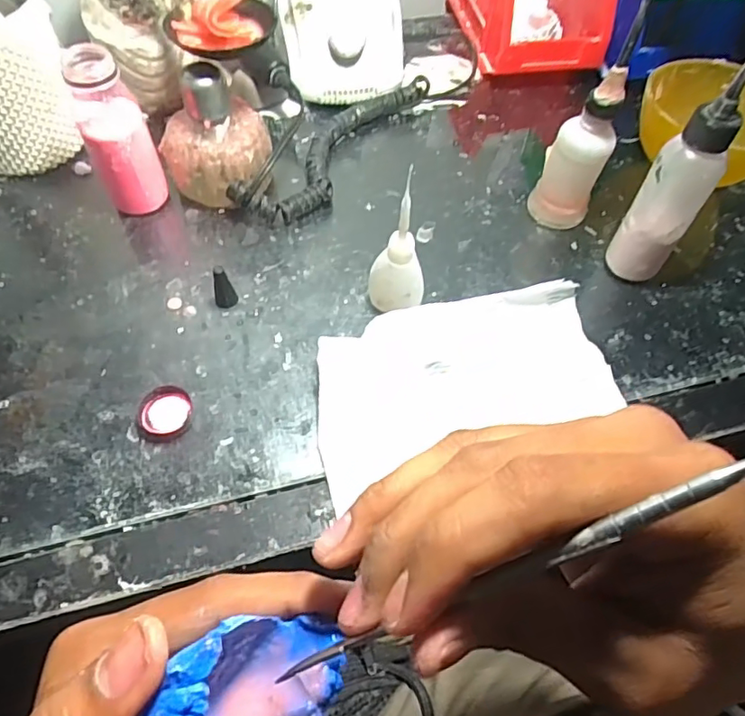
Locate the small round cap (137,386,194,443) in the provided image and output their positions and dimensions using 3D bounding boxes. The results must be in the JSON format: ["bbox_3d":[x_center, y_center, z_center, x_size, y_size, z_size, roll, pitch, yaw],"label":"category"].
[{"bbox_3d":[-0.121,0.032,0.329,0.029,0.007,0.032,-1,59,-4],"label":"small round cap"}]

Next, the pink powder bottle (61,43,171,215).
[{"bbox_3d":[-0.171,-0.150,0.382,0.040,0.114,0.036,-18,61,-14],"label":"pink powder bottle"}]

